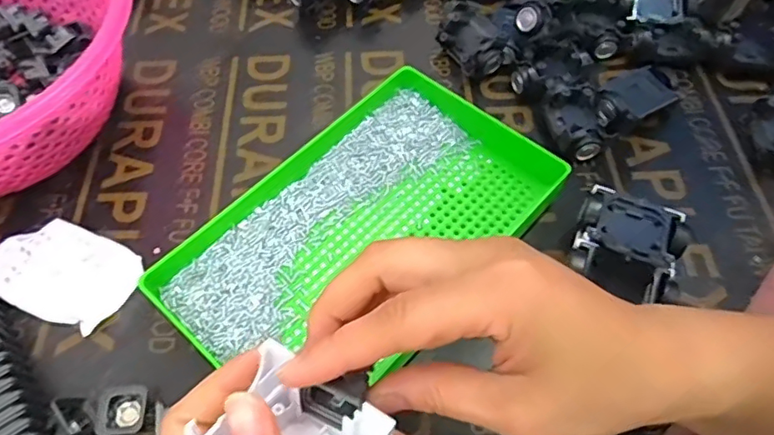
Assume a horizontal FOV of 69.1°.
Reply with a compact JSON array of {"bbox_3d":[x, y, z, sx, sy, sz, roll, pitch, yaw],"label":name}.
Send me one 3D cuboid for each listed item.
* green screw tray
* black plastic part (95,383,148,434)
[{"bbox_3d":[-0.019,0.005,0.366,0.152,0.032,0.239,39,66,22],"label":"green screw tray"},{"bbox_3d":[-0.151,0.111,0.325,0.025,0.013,0.028,-8,58,-3],"label":"black plastic part"}]

